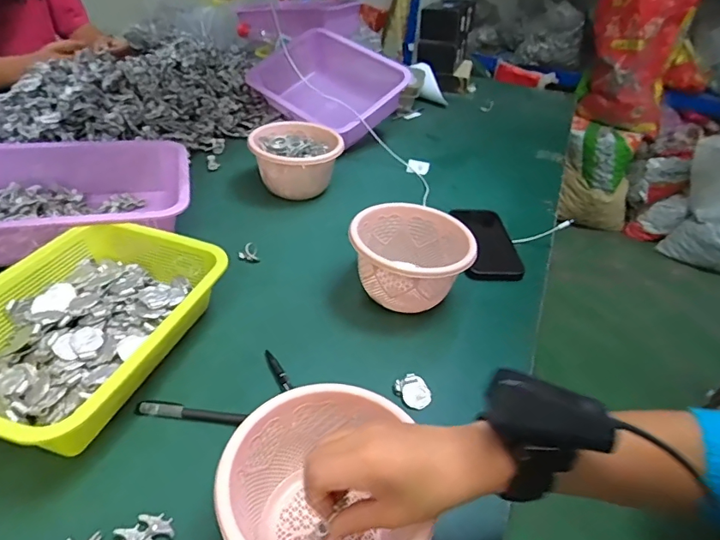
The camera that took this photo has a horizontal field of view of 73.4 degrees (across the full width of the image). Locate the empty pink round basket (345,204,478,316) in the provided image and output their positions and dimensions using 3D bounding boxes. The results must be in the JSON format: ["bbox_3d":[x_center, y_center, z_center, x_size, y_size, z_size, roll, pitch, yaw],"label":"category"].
[{"bbox_3d":[0.059,-0.007,0.596,0.143,0.090,0.135,10,38,4],"label":"empty pink round basket"}]

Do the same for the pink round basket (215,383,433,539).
[{"bbox_3d":[-0.032,0.172,0.355,0.132,0.090,0.142,5,38,-4],"label":"pink round basket"}]

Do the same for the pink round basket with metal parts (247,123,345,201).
[{"bbox_3d":[-0.105,-0.177,0.800,0.146,0.085,0.120,11,38,4],"label":"pink round basket with metal parts"}]

